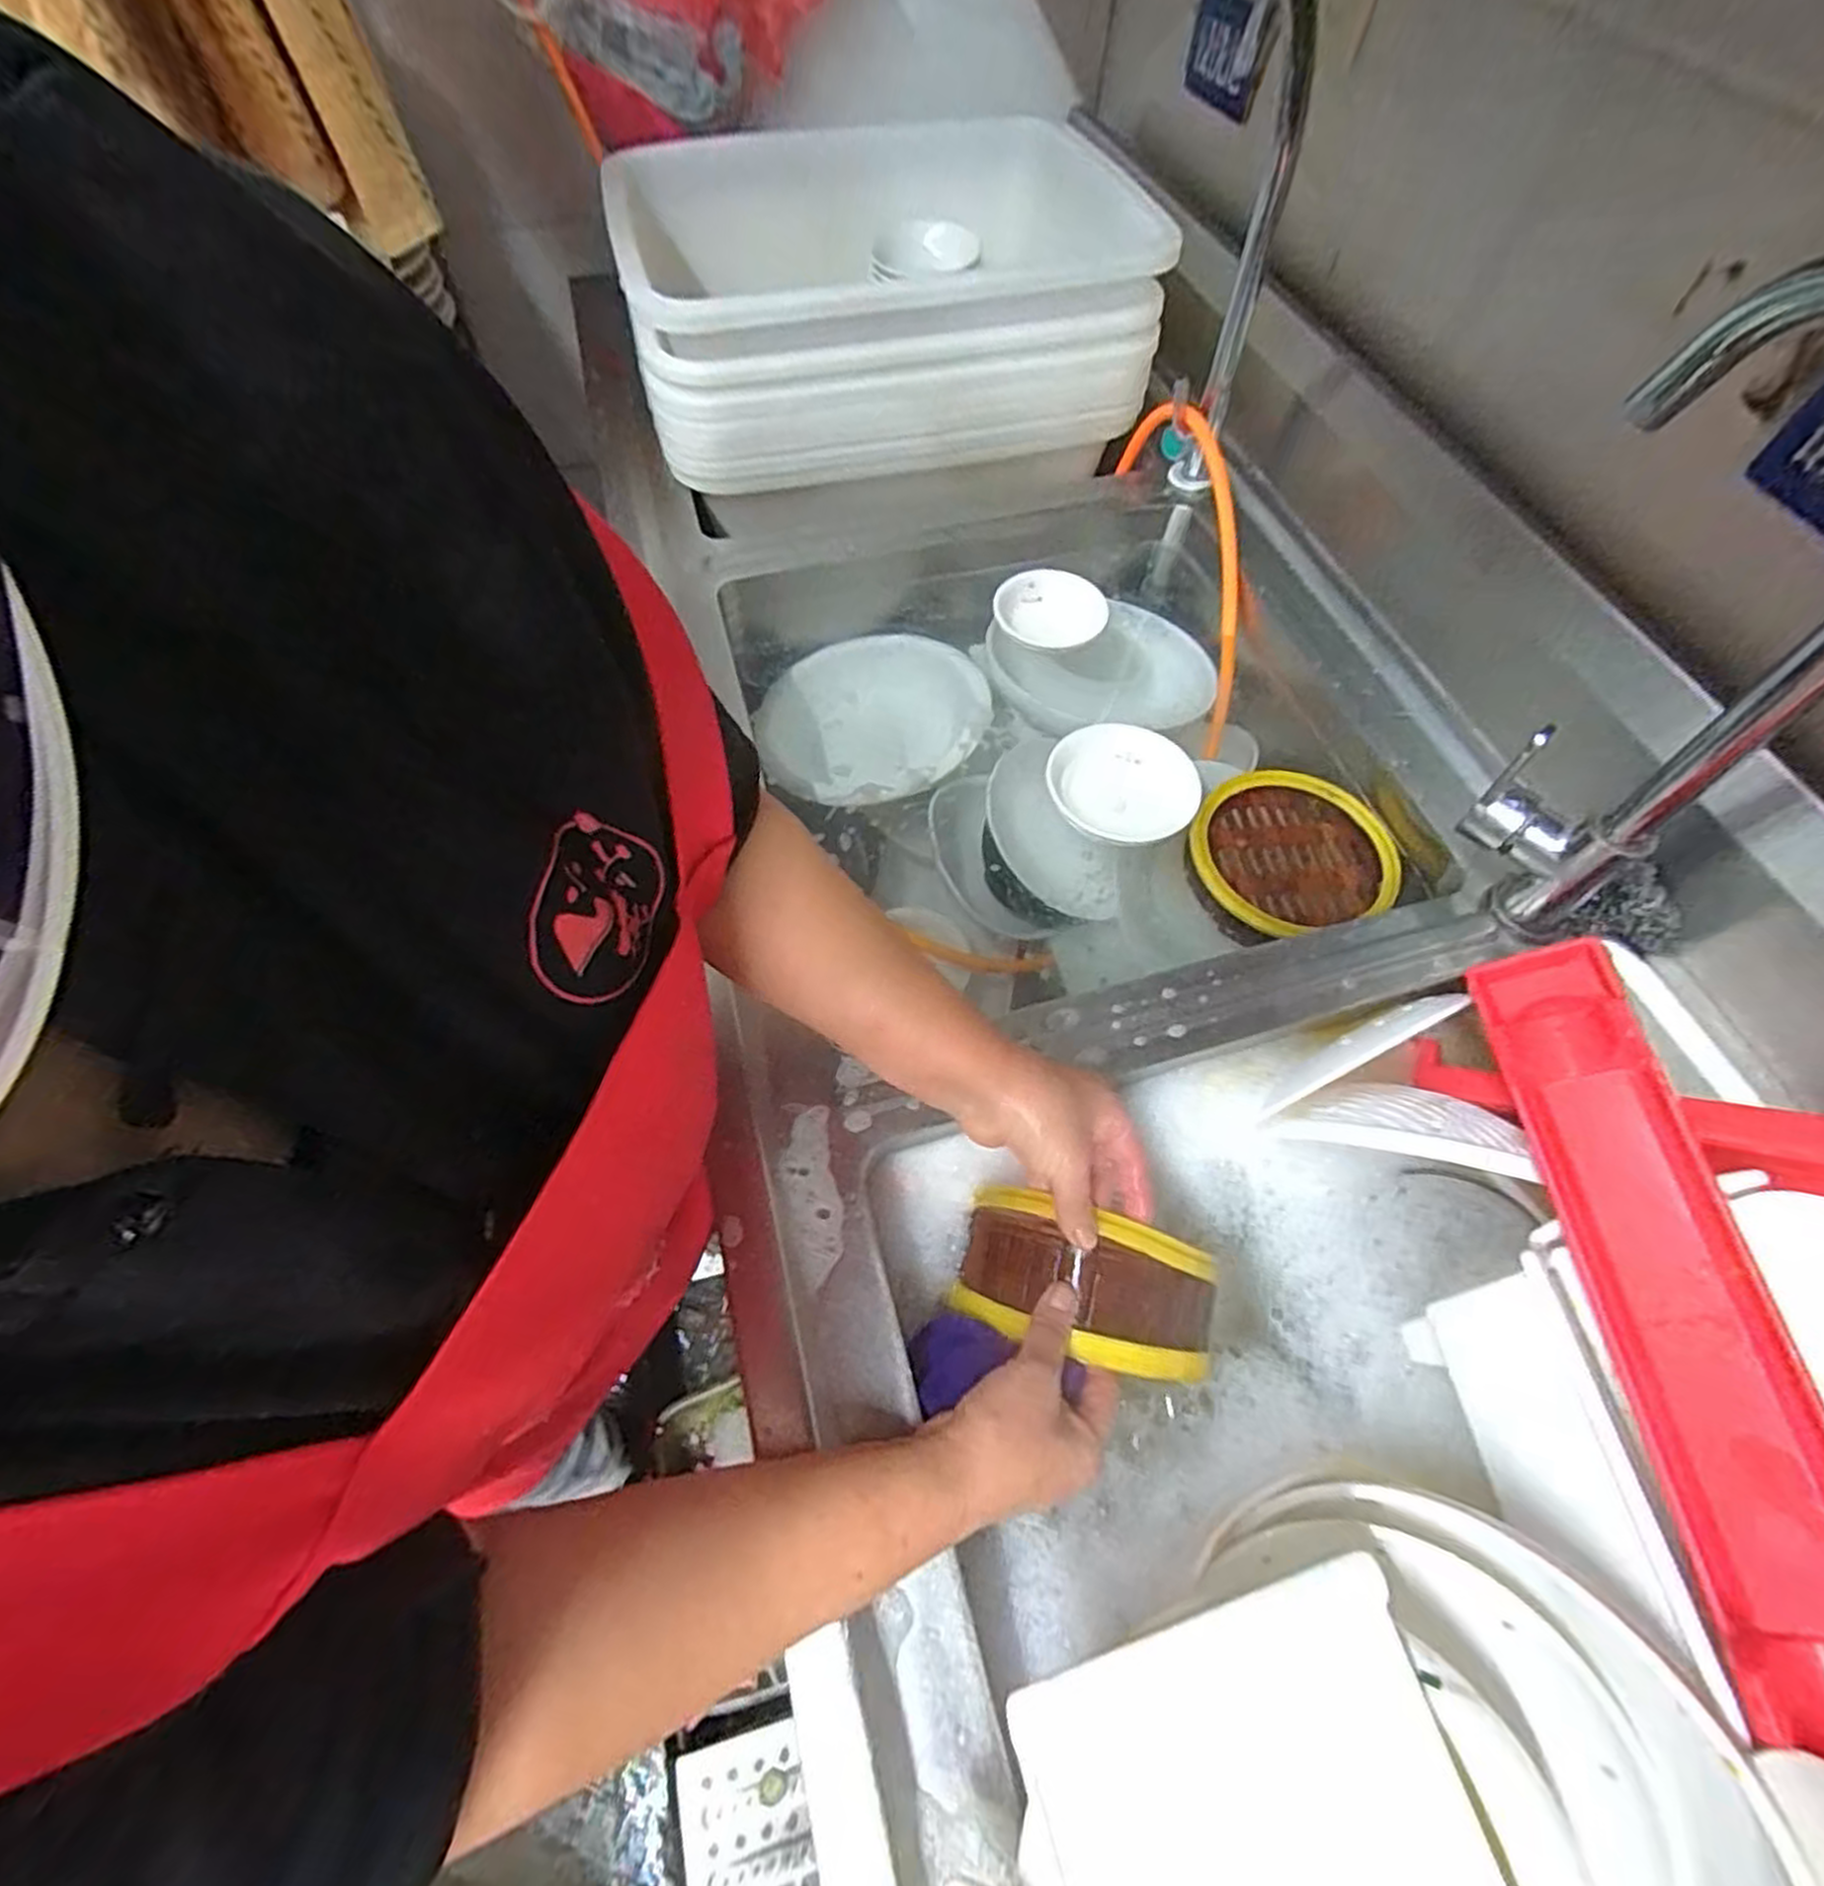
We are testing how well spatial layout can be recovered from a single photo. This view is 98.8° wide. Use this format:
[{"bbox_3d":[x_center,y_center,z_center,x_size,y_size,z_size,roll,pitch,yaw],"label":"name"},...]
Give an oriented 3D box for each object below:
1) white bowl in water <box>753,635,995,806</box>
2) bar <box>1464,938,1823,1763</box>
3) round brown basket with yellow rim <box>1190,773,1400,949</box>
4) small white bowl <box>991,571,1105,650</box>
[{"bbox_3d":[-0.037,-0.217,0.752,0.225,0.049,0.205,-30,66,-18],"label":"white bowl in water"},{"bbox_3d":[0.378,0.182,0.386,0.033,0.071,0.390,21,54,-35],"label":"bar"},{"bbox_3d":[0.315,-0.073,0.655,0.181,0.024,0.157,-35,68,-20],"label":"round brown basket with yellow rim"},{"bbox_3d":[0.140,-0.335,0.796,0.109,0.033,0.102,1,61,-2],"label":"small white bowl"}]

